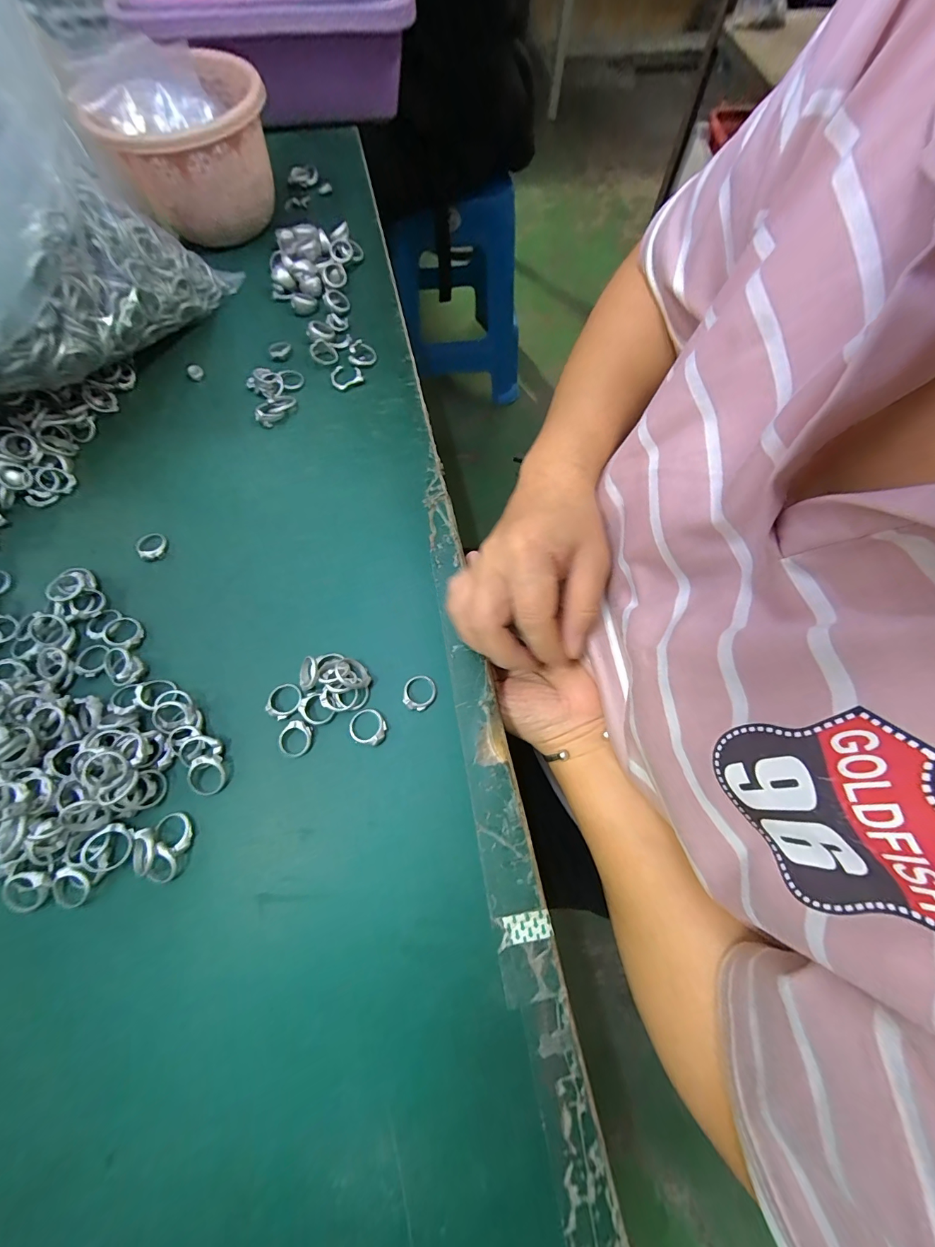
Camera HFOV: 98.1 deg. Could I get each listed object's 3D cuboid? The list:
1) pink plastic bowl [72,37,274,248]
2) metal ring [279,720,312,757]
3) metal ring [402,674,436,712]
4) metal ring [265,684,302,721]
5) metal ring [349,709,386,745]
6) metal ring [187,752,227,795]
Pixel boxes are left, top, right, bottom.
[{"bbox_3d":[-0.242,-0.416,0.363,0.135,0.090,0.132,0,70,0],"label":"pink plastic bowl"},{"bbox_3d":[-0.103,0.069,0.243,0.018,0.004,0.021,28,73,10],"label":"metal ring"},{"bbox_3d":[-0.030,0.043,0.252,0.020,0.006,0.022,0,70,0],"label":"metal ring"},{"bbox_3d":[-0.114,0.047,0.251,0.022,0.004,0.020,0,70,0],"label":"metal ring"},{"bbox_3d":[-0.060,0.062,0.245,0.023,0.004,0.020,10,71,4],"label":"metal ring"},{"bbox_3d":[-0.152,0.088,0.235,0.019,0.004,0.022,-11,92,-17],"label":"metal ring"}]

